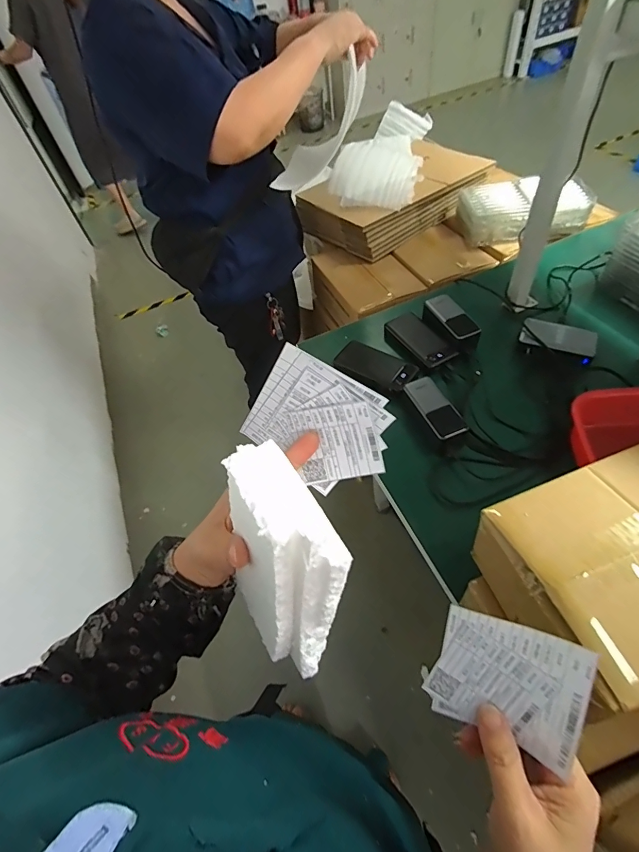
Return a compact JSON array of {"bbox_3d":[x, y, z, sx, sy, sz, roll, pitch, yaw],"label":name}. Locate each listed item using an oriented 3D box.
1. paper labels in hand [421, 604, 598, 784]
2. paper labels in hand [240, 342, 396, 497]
[{"bbox_3d":[0.114,0.158,0.249,0.083,0.075,0.007,11,11,24],"label":"paper labels in hand"},{"bbox_3d":[0.001,0.001,0.286,0.098,0.083,0.007,31,27,-4],"label":"paper labels in hand"}]

